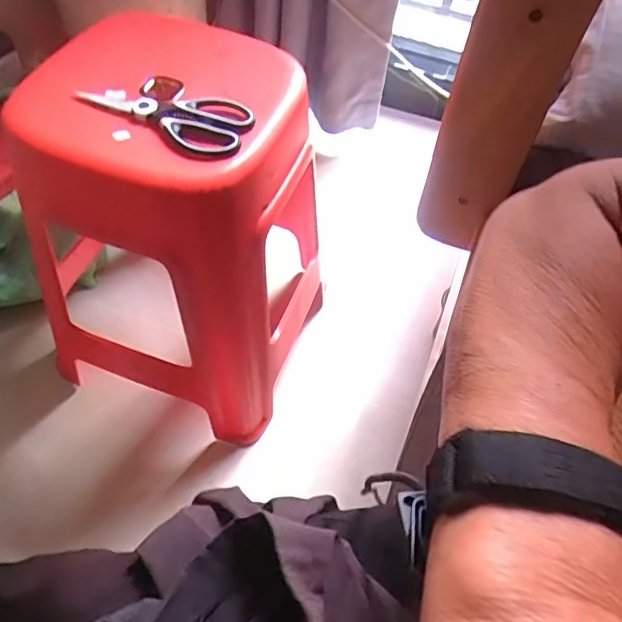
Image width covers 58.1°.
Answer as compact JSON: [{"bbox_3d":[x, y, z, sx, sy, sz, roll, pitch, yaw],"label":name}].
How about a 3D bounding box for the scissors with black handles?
[{"bbox_3d":[-0.157,-0.204,0.578,0.190,0.015,0.078,15,55,5],"label":"scissors with black handles"}]

